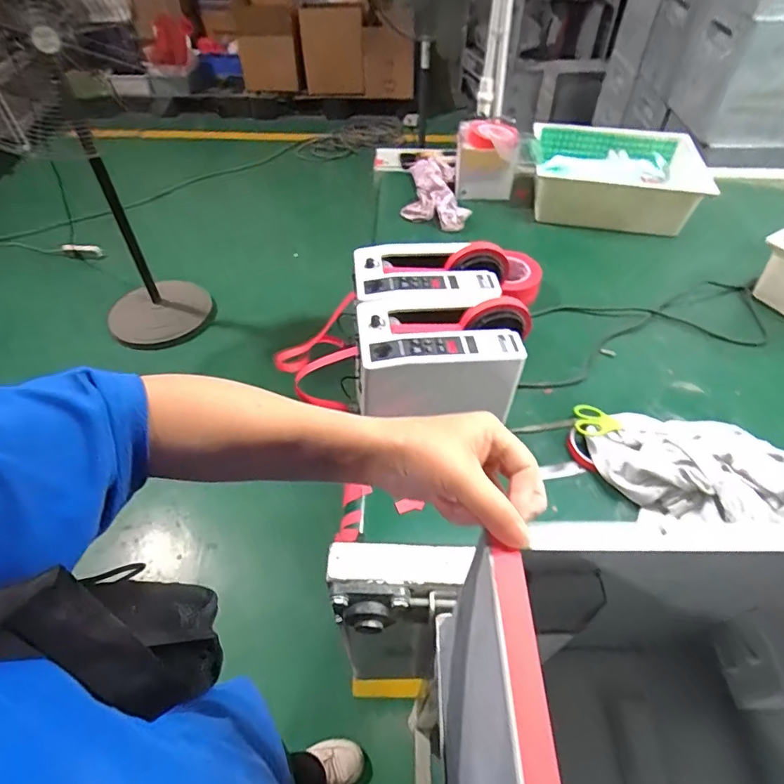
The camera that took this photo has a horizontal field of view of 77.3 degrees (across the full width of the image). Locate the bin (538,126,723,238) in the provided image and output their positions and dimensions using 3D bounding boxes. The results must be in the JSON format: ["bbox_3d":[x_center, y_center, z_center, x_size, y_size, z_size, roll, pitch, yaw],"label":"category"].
[{"bbox_3d":[0.516,-0.494,1.124,0.378,0.103,0.280,11,50,9],"label":"bin"}]

